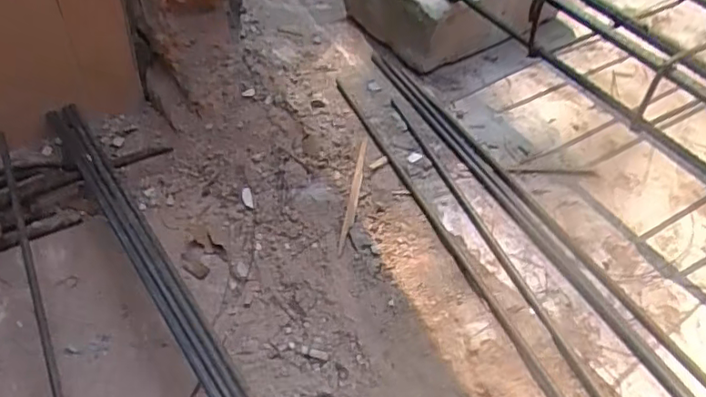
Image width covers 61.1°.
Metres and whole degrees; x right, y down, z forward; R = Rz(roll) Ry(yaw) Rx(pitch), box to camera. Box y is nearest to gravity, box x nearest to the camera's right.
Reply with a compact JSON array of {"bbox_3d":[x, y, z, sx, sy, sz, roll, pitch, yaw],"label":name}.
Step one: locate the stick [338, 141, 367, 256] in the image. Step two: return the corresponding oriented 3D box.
[{"bbox_3d":[0.002,-0.004,0.718,0.012,0.004,0.156,9,62,6],"label":"stick"}]

